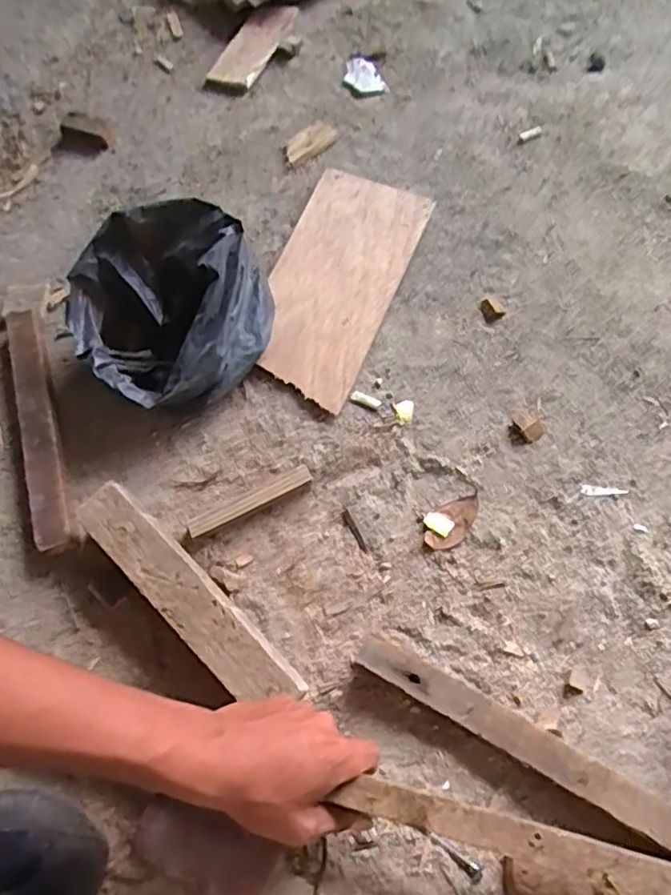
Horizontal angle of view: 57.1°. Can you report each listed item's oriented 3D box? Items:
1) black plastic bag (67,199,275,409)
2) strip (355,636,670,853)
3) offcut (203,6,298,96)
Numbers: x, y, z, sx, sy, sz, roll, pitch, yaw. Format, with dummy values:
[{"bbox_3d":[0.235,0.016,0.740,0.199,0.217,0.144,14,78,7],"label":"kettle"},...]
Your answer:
[{"bbox_3d":[-0.154,-0.130,0.599,0.184,0.105,0.178,-23,65,-9],"label":"black plastic bag"},{"bbox_3d":[0.136,0.221,0.468,0.258,0.023,0.029,27,67,15],"label":"strip"},{"bbox_3d":[-0.118,-0.556,0.859,0.067,0.019,0.180,20,66,12],"label":"offcut"}]

